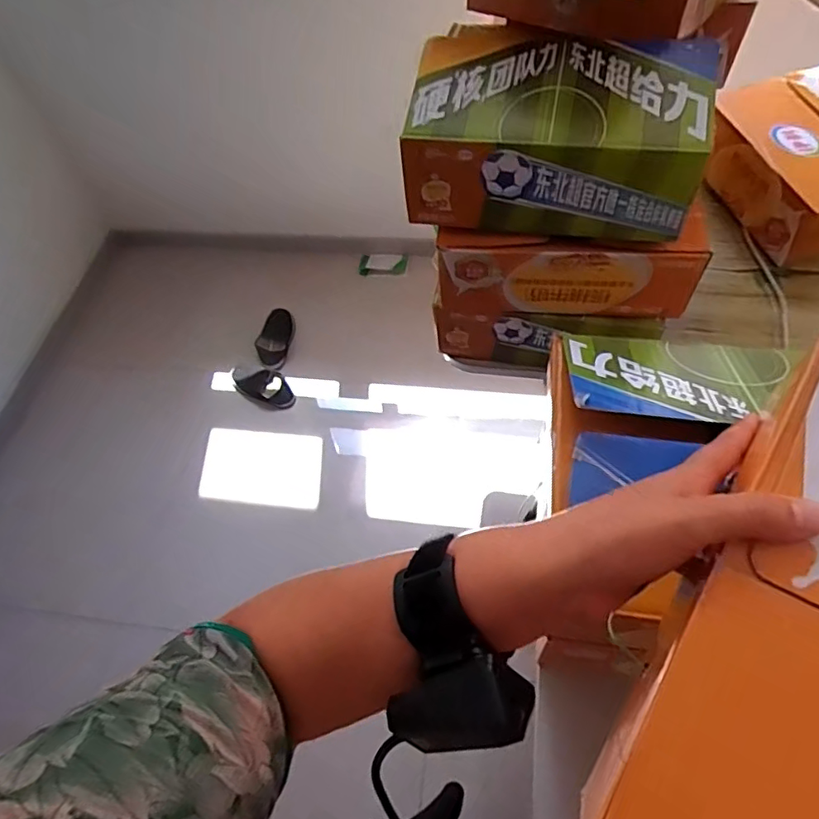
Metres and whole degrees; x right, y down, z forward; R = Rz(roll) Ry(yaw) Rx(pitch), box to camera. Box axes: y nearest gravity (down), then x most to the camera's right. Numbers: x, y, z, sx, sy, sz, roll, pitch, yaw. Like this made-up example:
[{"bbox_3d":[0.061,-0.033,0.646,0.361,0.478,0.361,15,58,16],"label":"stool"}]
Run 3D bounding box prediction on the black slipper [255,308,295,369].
[{"bbox_3d":[-0.444,-0.242,1.851,0.093,0.071,0.218,6,58,9],"label":"black slipper"}]

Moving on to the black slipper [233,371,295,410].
[{"bbox_3d":[-0.469,-0.079,1.770,0.237,0.057,0.100,18,61,16],"label":"black slipper"}]

